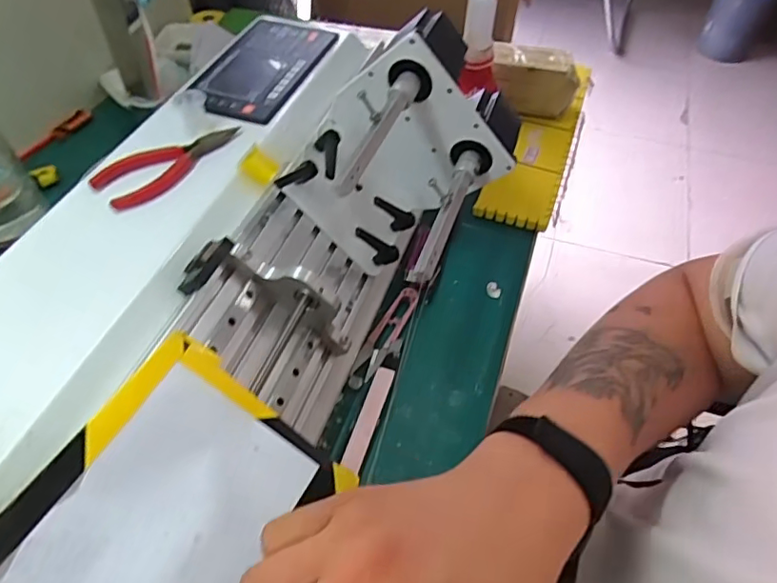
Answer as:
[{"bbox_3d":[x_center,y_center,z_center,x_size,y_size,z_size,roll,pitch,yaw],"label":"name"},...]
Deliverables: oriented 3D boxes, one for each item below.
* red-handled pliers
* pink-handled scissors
[{"bbox_3d":[-0.174,-0.106,0.450,0.044,0.007,0.119,37,59,26],"label":"red-handled pliers"},{"bbox_3d":[0.000,0.037,0.507,0.032,0.013,0.101,17,52,13],"label":"pink-handled scissors"}]

